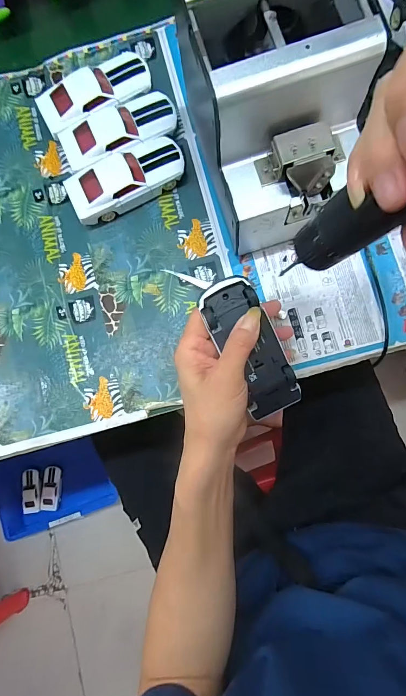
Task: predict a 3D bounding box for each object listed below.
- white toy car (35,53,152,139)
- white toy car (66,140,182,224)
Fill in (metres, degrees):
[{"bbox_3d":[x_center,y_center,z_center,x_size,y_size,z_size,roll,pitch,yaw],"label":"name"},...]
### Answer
[{"bbox_3d":[-0.121,-0.286,0.378,0.131,0.037,0.060,-31,82,1],"label":"white toy car"},{"bbox_3d":[-0.082,-0.184,0.364,0.127,0.035,0.048,-27,80,1],"label":"white toy car"}]

